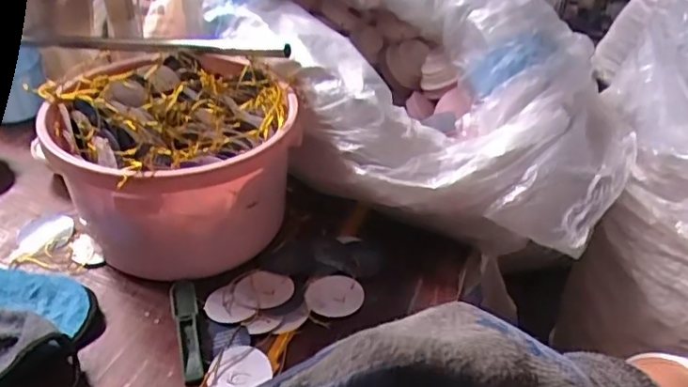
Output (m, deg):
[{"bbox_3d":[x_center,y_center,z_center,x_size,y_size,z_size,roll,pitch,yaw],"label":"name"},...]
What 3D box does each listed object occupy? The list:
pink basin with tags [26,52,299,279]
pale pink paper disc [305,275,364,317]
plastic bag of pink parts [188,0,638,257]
[{"bbox_3d":[-0.153,-0.032,0.568,0.205,0.144,0.205,3,38,-2],"label":"pink basin with tags"},{"bbox_3d":[-0.009,0.095,0.538,0.052,0.005,0.047,8,38,4],"label":"pale pink paper disc"},{"bbox_3d":[0.060,-0.152,0.656,0.516,0.197,0.316,28,44,28],"label":"plastic bag of pink parts"}]

